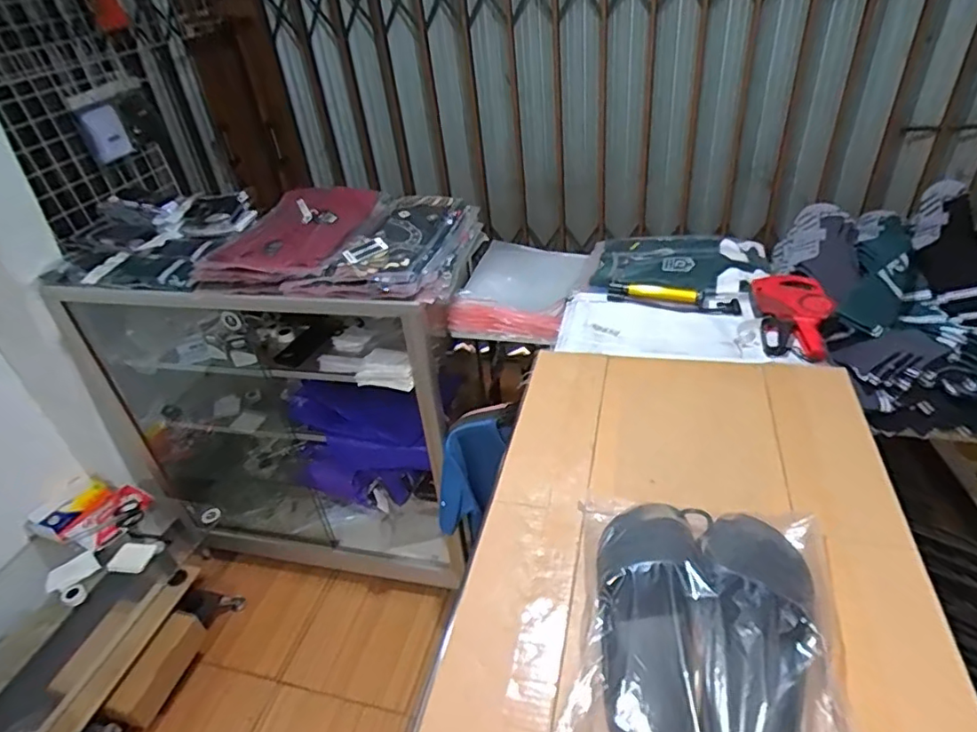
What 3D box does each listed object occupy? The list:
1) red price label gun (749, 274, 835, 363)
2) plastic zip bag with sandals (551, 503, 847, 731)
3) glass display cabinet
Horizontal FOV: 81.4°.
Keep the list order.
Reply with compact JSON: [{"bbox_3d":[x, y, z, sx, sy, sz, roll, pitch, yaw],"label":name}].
[{"bbox_3d":[0.549,-0.102,1.033,0.115,0.055,0.222,3,37,13],"label":"red price label gun"},{"bbox_3d":[0.211,0.270,0.564,0.263,0.075,0.343,5,38,16],"label":"plastic zip bag with sandals"},{"bbox_3d":[-0.521,0.127,1.645,1.080,0.919,0.449,8,39,19],"label":"glass display cabinet"}]

